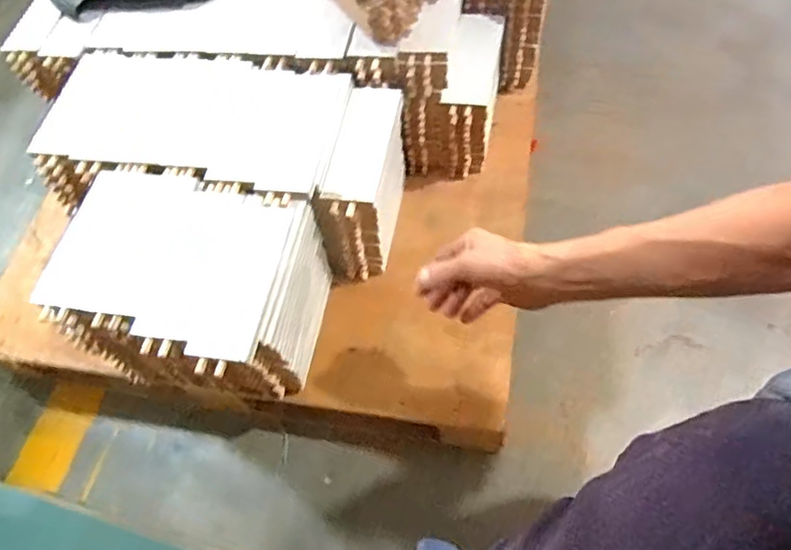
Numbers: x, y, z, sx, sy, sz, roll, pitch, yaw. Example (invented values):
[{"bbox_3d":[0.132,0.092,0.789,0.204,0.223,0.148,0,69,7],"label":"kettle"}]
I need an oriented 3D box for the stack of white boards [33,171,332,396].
[{"bbox_3d":[-0.236,0.027,0.704,0.272,0.209,0.216,7,63,12],"label":"stack of white boards"}]

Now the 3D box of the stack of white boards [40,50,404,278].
[{"bbox_3d":[-0.221,-0.157,0.796,0.450,0.198,0.205,6,63,11],"label":"stack of white boards"}]

